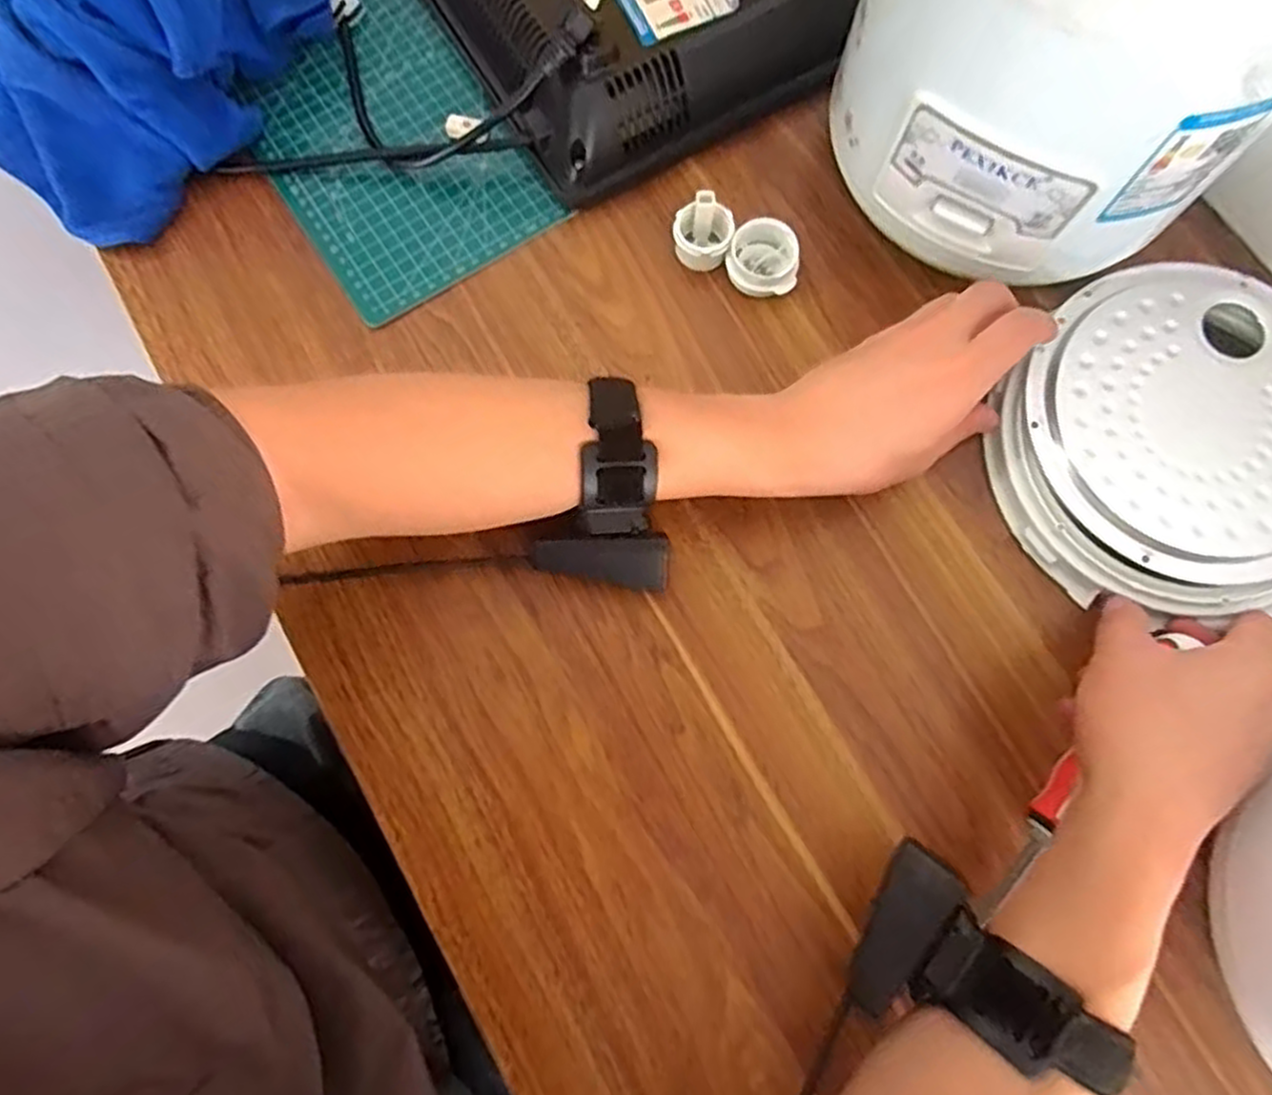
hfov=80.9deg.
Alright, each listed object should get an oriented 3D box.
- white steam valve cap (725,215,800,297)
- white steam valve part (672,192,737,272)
[{"bbox_3d":[0.074,-0.168,0.437,0.040,0.025,0.039,0,77,-1],"label":"white steam valve cap"},{"bbox_3d":[0.039,-0.183,0.437,0.034,0.033,0.031,0,77,-1],"label":"white steam valve part"}]

